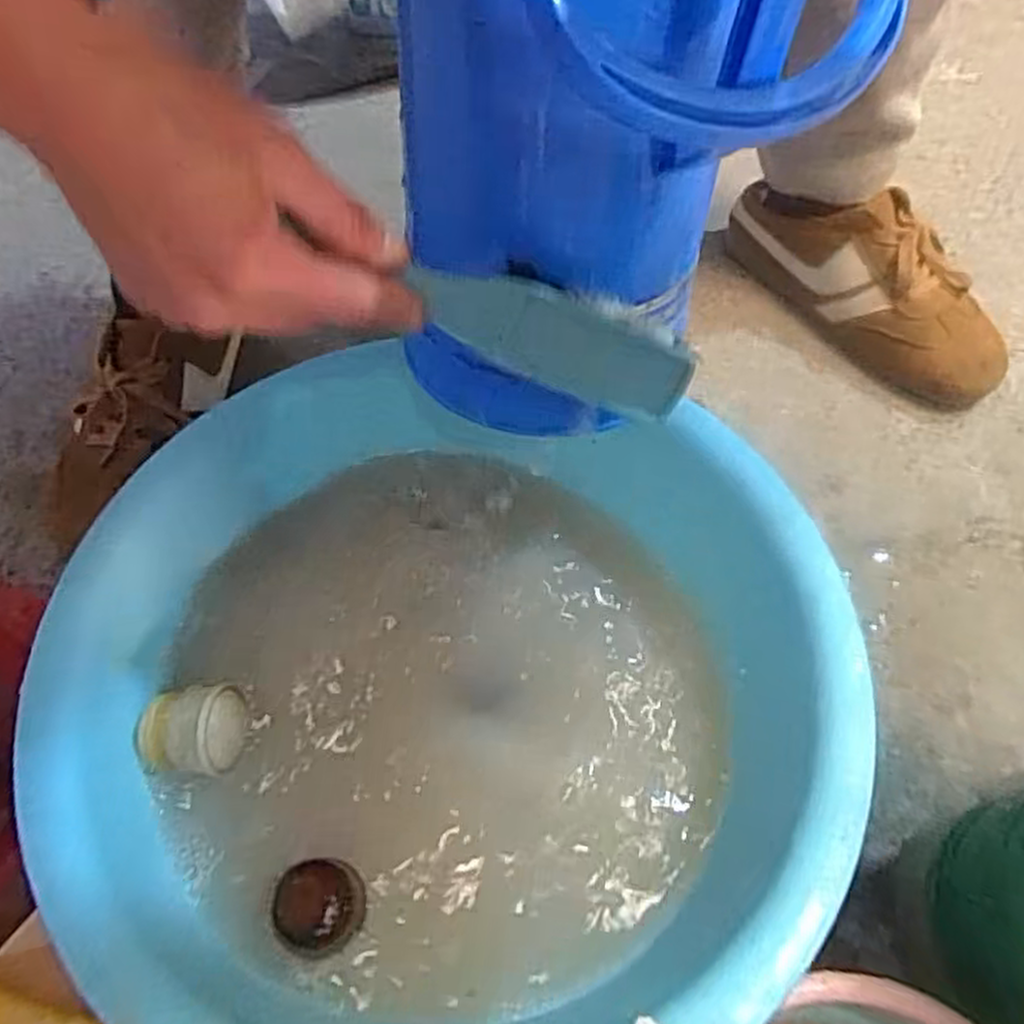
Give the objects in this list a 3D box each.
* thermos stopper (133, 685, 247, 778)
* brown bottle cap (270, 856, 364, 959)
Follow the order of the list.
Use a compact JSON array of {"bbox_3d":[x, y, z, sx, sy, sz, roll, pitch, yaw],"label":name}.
[{"bbox_3d":[-0.157,0.107,0.375,0.046,0.030,0.038,-6,60,-5],"label":"thermos stopper"},{"bbox_3d":[-0.086,0.177,0.348,0.036,0.025,0.037,1,59,-1],"label":"brown bottle cap"}]

